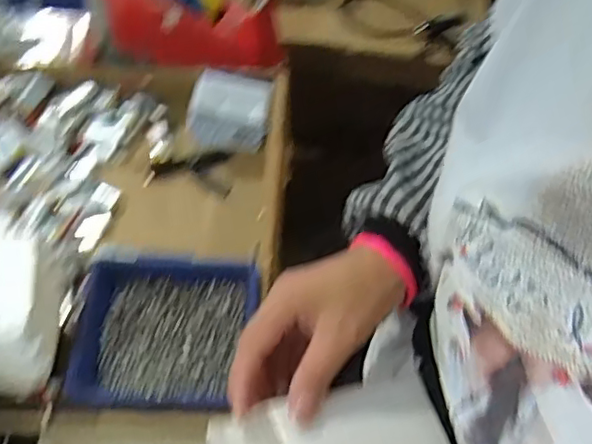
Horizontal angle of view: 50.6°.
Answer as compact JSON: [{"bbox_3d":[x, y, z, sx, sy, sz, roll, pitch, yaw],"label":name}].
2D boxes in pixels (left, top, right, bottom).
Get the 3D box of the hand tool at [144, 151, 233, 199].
[{"bbox_3d":[-0.106,-0.052,0.638,0.085,0.009,0.054,6,60,3],"label":"hand tool"}]

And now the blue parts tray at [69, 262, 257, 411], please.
[{"bbox_3d":[-0.107,0.093,0.516,0.142,0.038,0.121,1,60,-1],"label":"blue parts tray"}]

